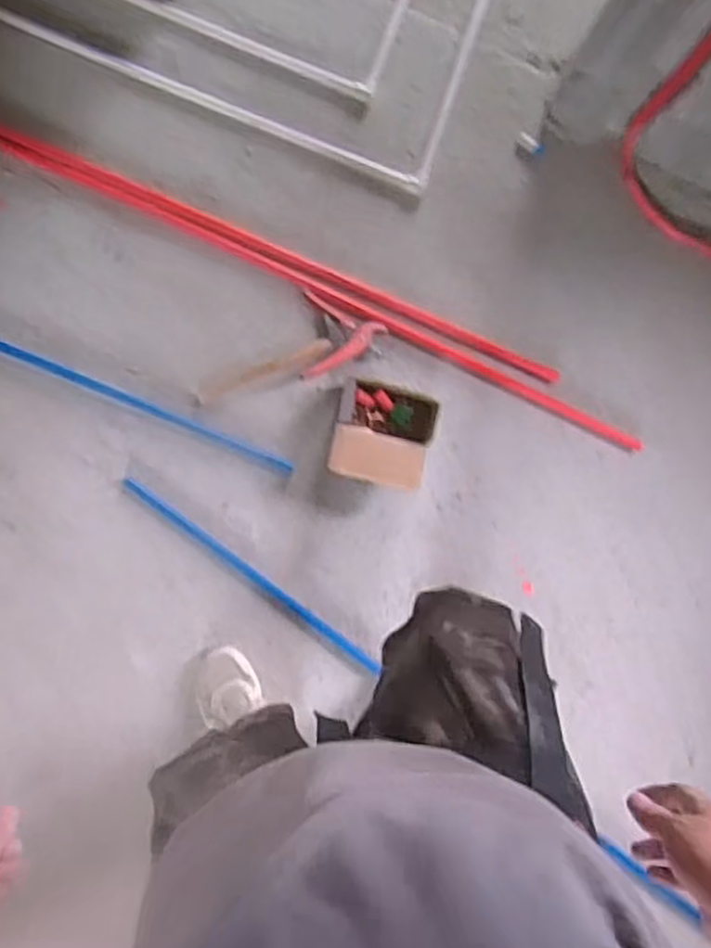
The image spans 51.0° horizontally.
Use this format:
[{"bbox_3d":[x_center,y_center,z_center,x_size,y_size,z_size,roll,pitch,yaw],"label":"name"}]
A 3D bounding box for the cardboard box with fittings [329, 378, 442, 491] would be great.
[{"bbox_3d":[0.055,-0.079,1.450,0.184,0.072,0.188,12,83,-7],"label":"cardboard box with fittings"}]

